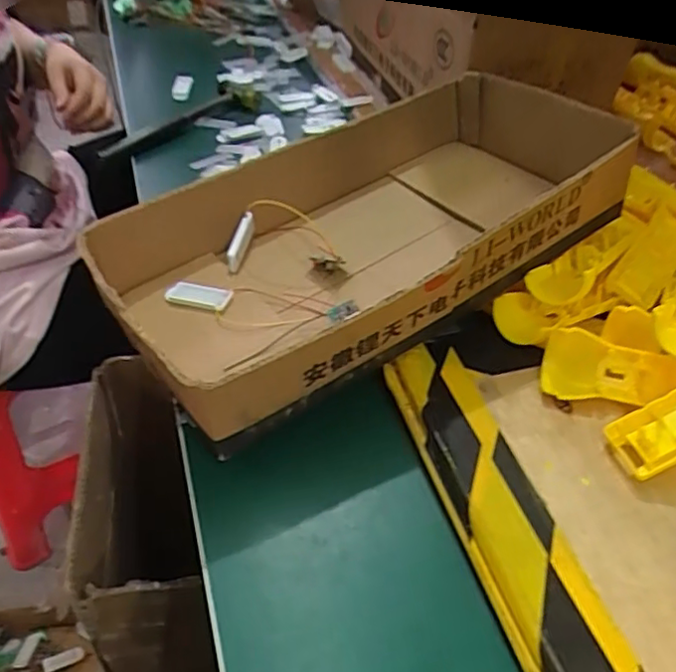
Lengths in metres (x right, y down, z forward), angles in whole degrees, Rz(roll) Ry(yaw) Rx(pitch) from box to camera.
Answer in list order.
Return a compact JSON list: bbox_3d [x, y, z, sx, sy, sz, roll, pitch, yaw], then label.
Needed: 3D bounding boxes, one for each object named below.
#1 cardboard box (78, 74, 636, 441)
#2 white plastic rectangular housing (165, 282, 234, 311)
[{"bbox_3d":[0.028,-0.088,0.534,0.434,0.106,0.233,-27,49,-24],"label":"cardboard box"},{"bbox_3d":[-0.115,-0.033,0.519,0.056,0.005,0.021,13,66,15],"label":"white plastic rectangular housing"}]

